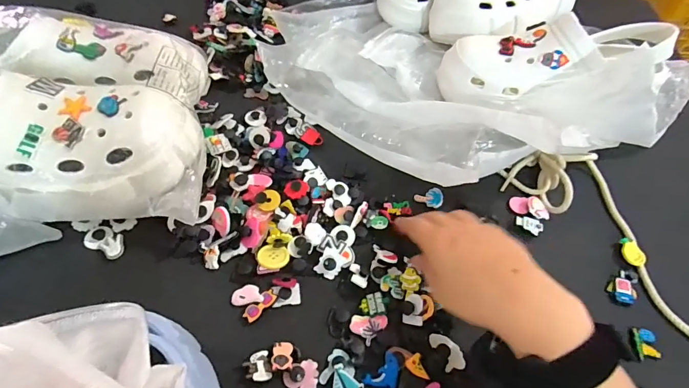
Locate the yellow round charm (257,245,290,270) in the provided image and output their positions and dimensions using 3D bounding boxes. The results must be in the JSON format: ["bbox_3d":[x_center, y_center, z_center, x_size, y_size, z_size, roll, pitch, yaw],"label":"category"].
[{"bbox_3d":[-0.067,0.059,0.369,0.029,0.004,0.025,-3,54,-6],"label":"yellow round charm"}]

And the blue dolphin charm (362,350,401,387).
[{"bbox_3d":[0.031,0.140,0.316,0.025,0.008,0.028,14,54,7],"label":"blue dolphin charm"}]

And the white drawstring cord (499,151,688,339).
[{"bbox_3d":[0.293,0.030,0.393,0.121,0.036,0.267,-31,61,-23],"label":"white drawstring cord"}]

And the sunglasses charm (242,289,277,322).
[{"bbox_3d":[-0.074,0.097,0.344,0.031,0.005,0.012,-36,63,-26],"label":"sunglasses charm"}]

